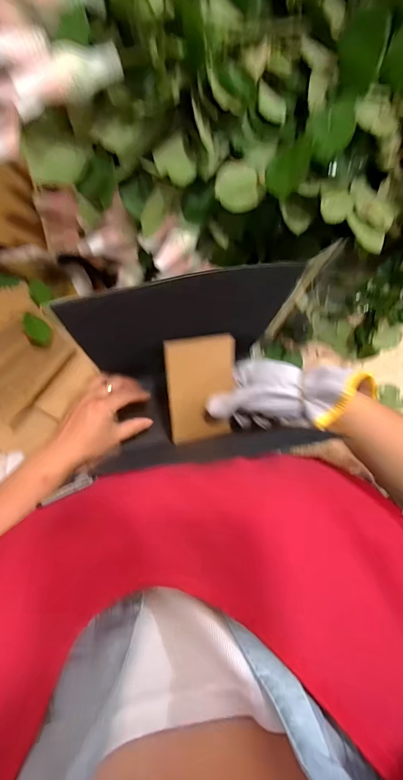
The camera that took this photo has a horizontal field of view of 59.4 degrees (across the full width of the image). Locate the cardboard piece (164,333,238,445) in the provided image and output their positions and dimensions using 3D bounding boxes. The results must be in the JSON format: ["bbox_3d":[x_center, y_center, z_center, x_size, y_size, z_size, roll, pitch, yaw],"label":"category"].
[{"bbox_3d":[0.000,0.003,0.438,0.083,0.010,0.138,-8,118,-13],"label":"cardboard piece"}]

